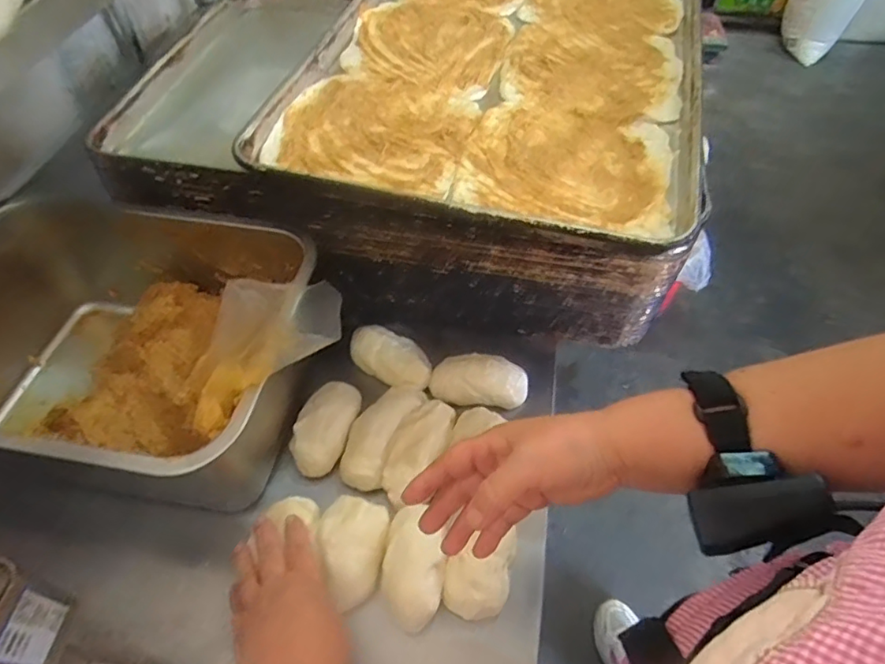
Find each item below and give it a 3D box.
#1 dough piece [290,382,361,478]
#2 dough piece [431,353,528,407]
[{"bbox_3d":[-0.117,0.094,0.564,0.051,0.032,0.098,11,53,10],"label":"dough piece"},{"bbox_3d":[0.038,0.048,0.588,0.100,0.027,0.052,0,52,1],"label":"dough piece"}]

